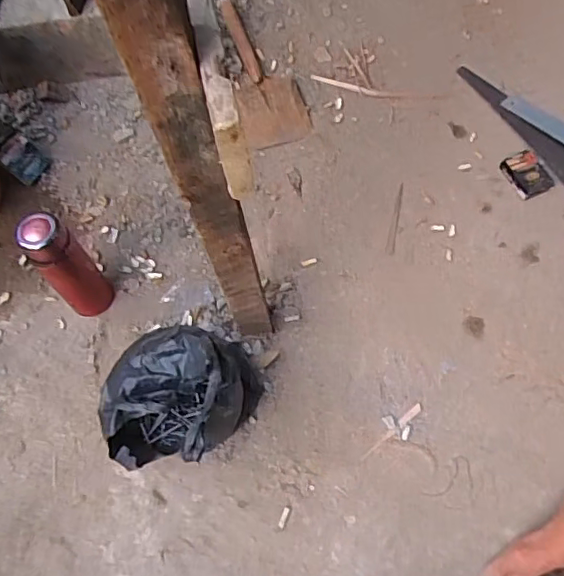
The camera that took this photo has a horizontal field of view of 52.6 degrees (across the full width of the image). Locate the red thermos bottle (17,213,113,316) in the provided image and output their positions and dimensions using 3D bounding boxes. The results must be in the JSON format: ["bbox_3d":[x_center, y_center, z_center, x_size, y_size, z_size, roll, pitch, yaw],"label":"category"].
[{"bbox_3d":[-0.352,-0.030,0.940,0.072,0.229,0.077,-1,66,2],"label":"red thermos bottle"}]

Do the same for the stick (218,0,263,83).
[{"bbox_3d":[-0.091,-0.554,1.271,0.033,0.019,0.278,-19,67,-5],"label":"stick"}]

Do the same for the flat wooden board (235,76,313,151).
[{"bbox_3d":[-0.021,-0.368,1.191,0.142,0.026,0.163,-19,67,-5],"label":"flat wooden board"}]

